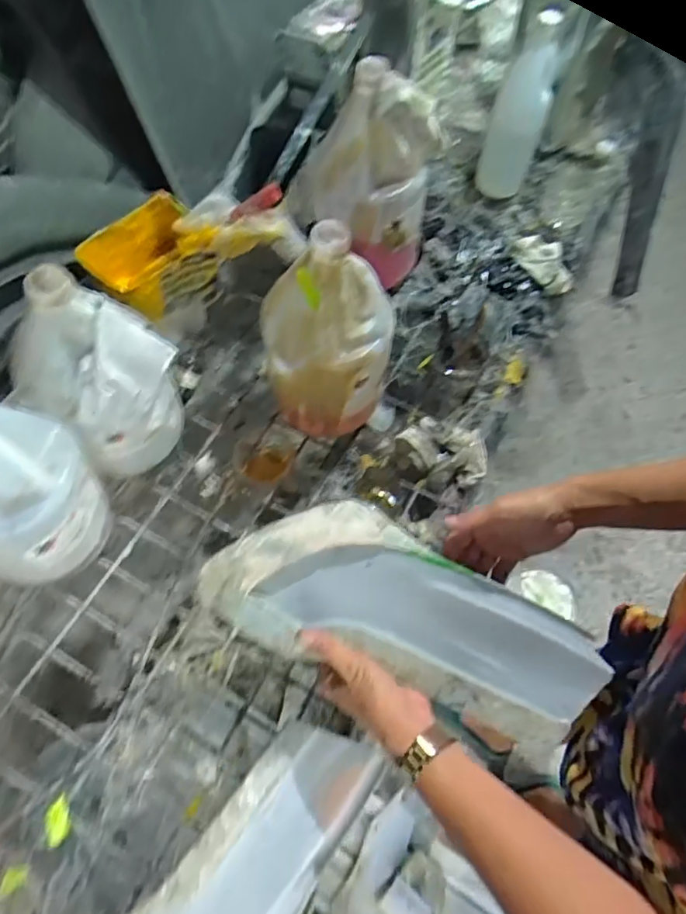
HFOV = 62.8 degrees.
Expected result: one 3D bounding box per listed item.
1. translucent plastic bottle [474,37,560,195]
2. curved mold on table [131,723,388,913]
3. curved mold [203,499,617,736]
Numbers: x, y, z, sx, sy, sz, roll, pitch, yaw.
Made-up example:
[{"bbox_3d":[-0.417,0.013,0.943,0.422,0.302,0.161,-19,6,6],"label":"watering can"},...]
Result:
[{"bbox_3d":[0.285,-0.548,0.926,0.086,0.212,0.081,21,32,8],"label":"translucent plastic bottle"},{"bbox_3d":[-0.108,0.413,0.530,0.141,0.065,0.359,36,69,14],"label":"curved mold on table"},{"bbox_3d":[0.060,0.139,0.517,0.355,0.048,0.137,20,66,0],"label":"curved mold"}]

